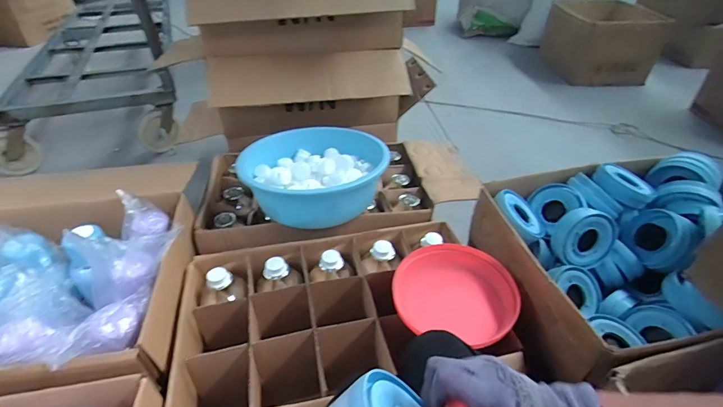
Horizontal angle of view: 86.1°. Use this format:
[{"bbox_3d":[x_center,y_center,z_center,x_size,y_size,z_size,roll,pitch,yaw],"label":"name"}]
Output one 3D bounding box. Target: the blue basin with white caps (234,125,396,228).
[{"bbox_3d":[-0.119,-0.072,1.006,0.359,0.129,0.317,-5,39,-7],"label":"blue basin with white caps"}]

